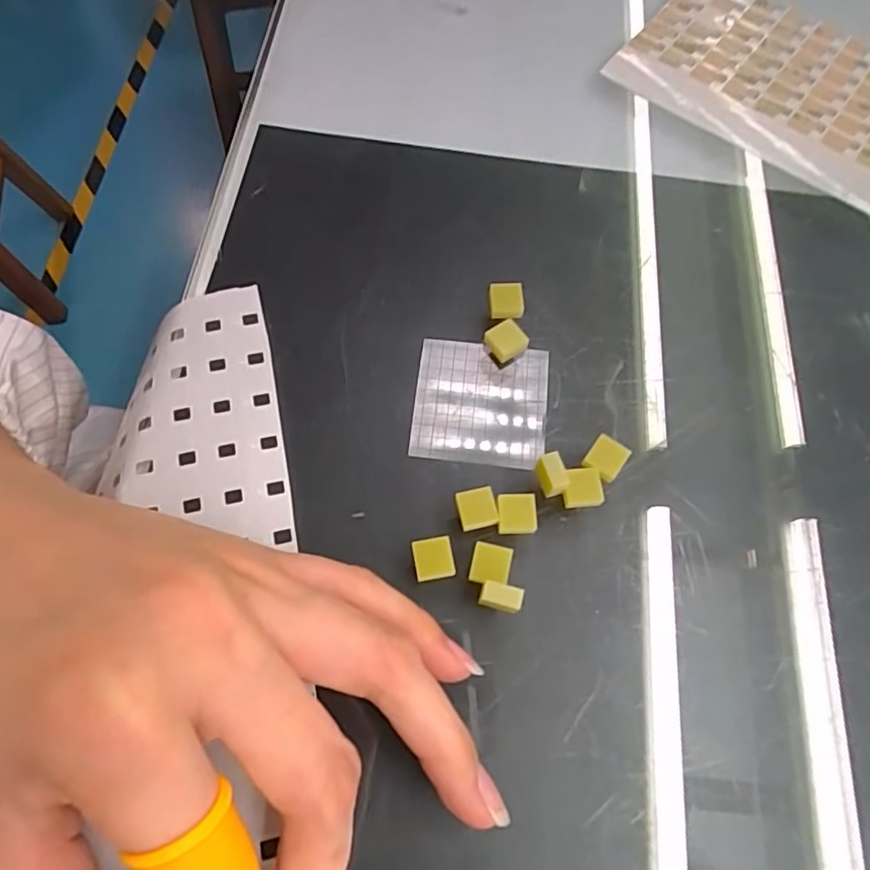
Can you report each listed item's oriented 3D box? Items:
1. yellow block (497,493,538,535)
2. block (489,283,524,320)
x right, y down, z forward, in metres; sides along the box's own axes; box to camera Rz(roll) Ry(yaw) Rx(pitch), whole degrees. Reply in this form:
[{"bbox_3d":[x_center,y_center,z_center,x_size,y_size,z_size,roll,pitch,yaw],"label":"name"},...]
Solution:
[{"bbox_3d":[0.023,0.022,0.164,0.010,0.006,0.010,-1,70,-1],"label":"yellow block"},{"bbox_3d":[0.024,-0.044,0.190,0.011,0.005,0.011,-2,70,-2],"label":"block"}]

